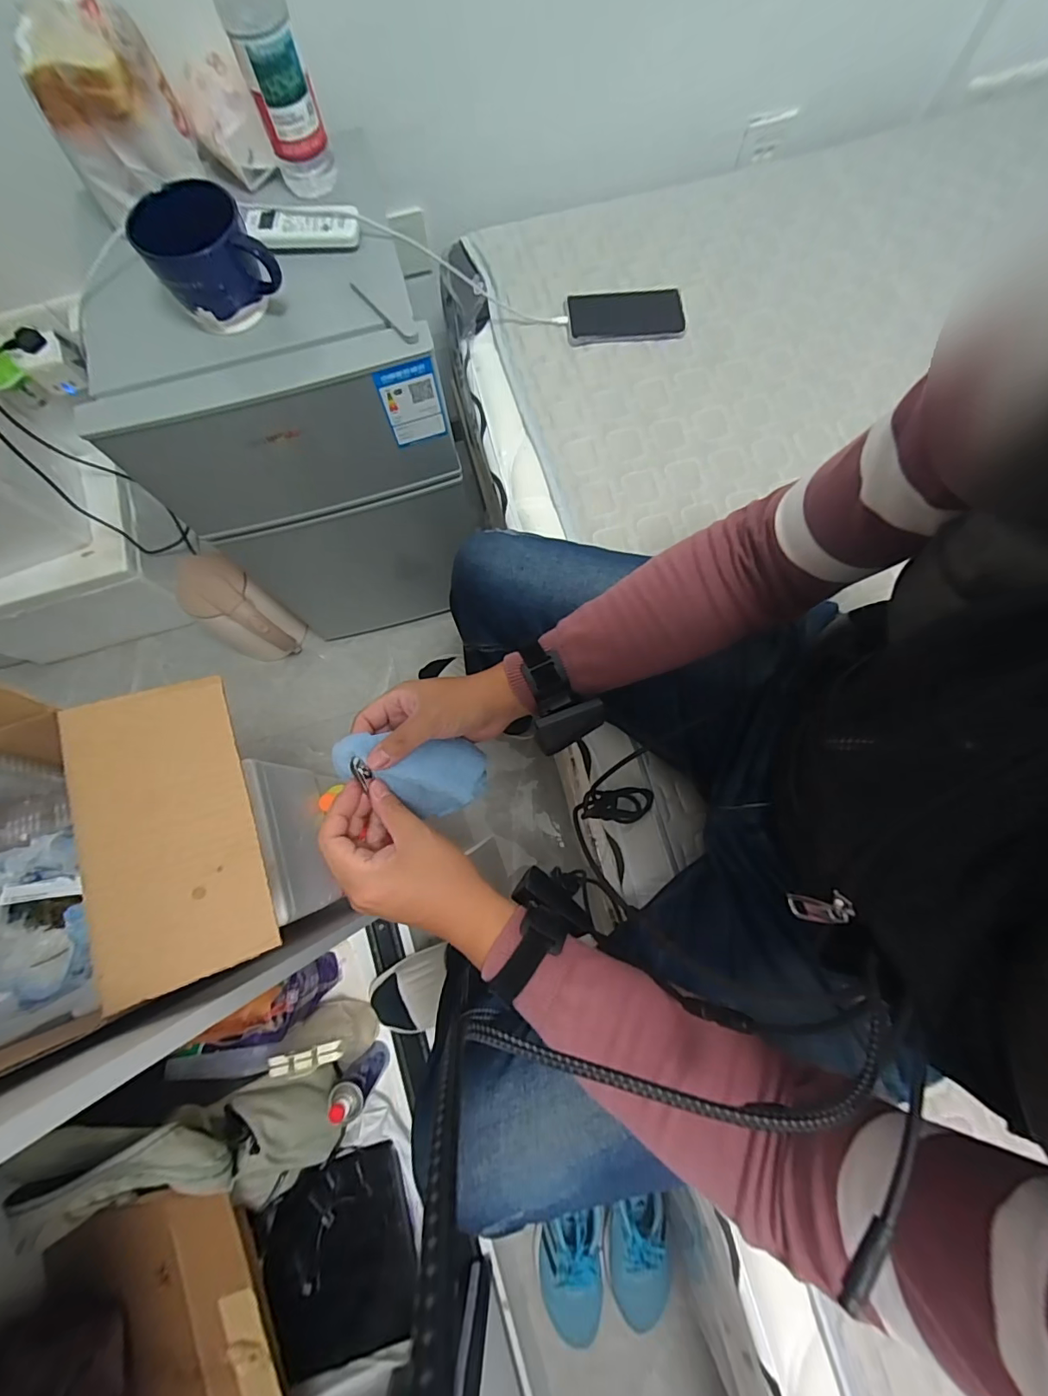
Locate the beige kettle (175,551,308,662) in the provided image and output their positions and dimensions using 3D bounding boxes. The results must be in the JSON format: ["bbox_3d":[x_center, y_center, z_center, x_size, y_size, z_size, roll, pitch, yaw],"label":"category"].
[{"bbox_3d":[-0.564,-0.168,0.989,0.216,0.221,0.137,34,80,9],"label":"beige kettle"}]

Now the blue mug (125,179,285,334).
[{"bbox_3d":[-0.313,-0.442,0.491,0.111,0.078,0.085,-26,77,-4],"label":"blue mug"}]

